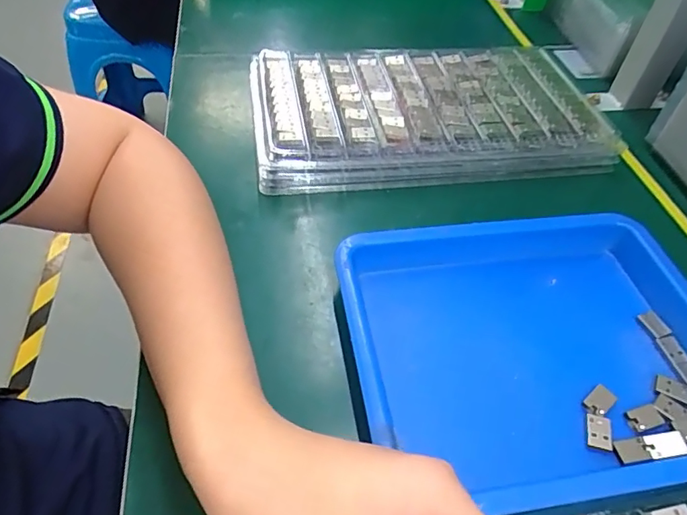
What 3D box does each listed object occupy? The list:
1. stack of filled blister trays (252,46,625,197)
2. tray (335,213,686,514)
[{"bbox_3d":[0.072,-0.133,0.434,0.291,0.029,0.168,-2,49,-6],"label":"stack of filled blister trays"},{"bbox_3d":[0.119,0.051,0.291,0.222,0.036,0.170,-5,50,-8],"label":"tray"}]

